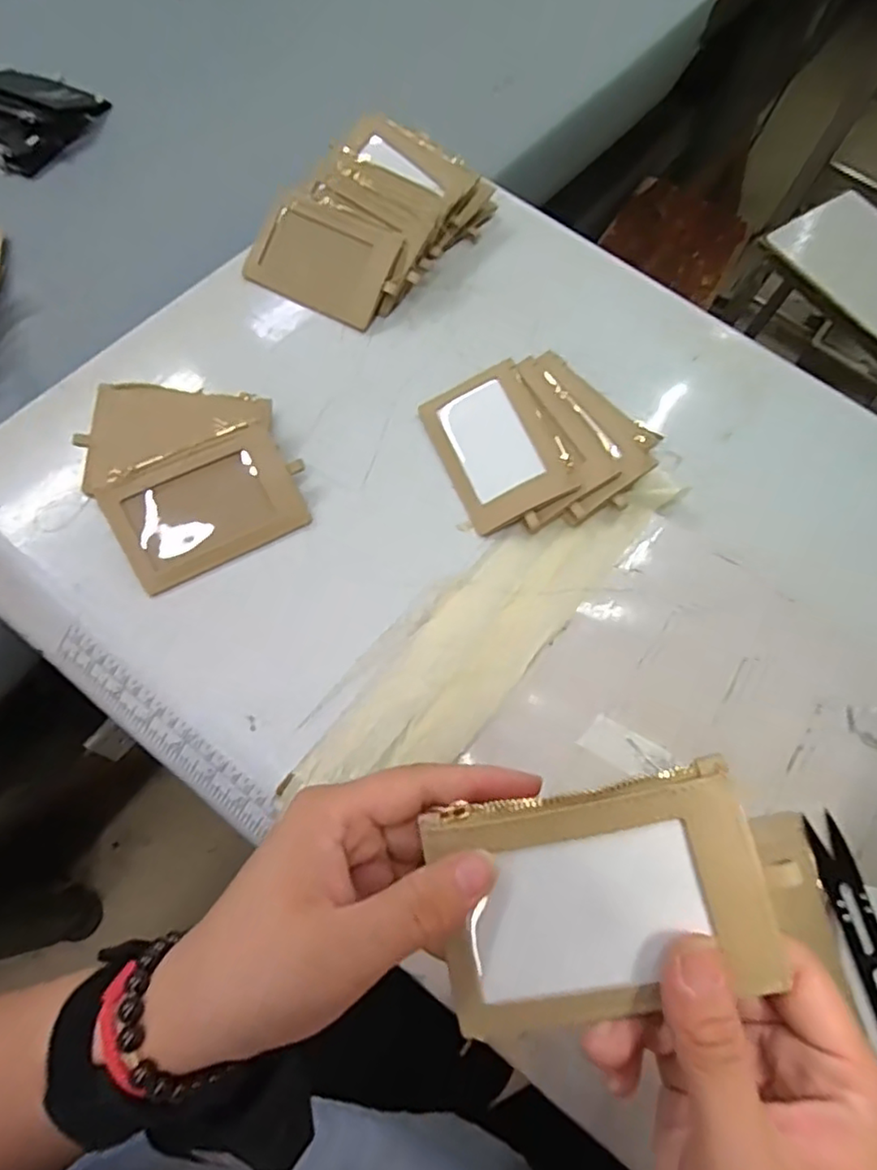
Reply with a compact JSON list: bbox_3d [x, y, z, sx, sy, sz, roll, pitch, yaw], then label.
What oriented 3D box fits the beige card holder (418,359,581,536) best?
[{"bbox_3d":[0.041,-0.096,0.431,0.080,0.009,0.108,-27,73,9],"label":"beige card holder"}]

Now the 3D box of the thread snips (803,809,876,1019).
[{"bbox_3d":[0.229,0.189,0.339,0.026,0.006,0.118,-9,68,-8],"label":"thread snips"}]

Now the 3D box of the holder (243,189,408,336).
[{"bbox_3d":[-0.087,-0.248,0.477,0.108,0.008,0.073,25,100,3],"label":"holder"}]

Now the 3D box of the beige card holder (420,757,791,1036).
[{"bbox_3d":[0.053,0.106,0.212,0.107,0.005,0.073,-17,82,13],"label":"beige card holder"}]

